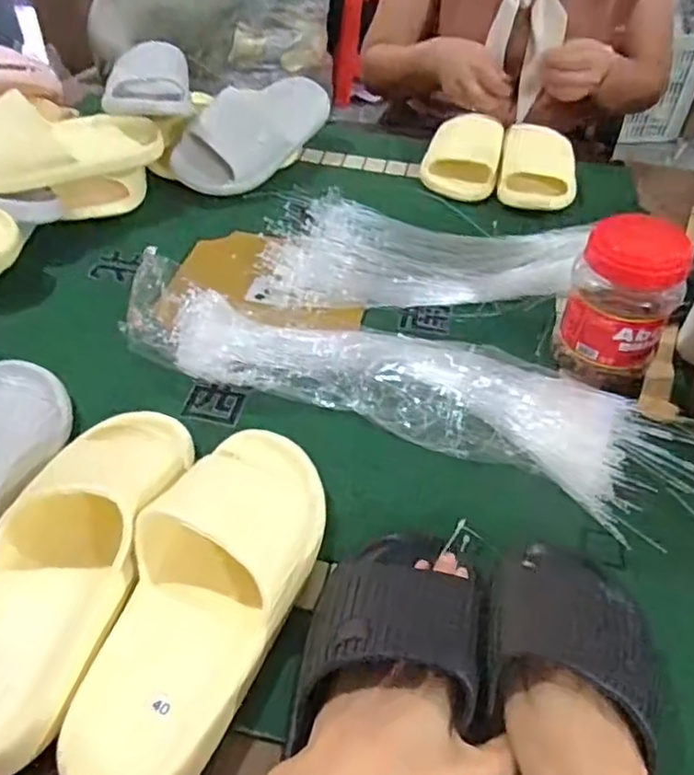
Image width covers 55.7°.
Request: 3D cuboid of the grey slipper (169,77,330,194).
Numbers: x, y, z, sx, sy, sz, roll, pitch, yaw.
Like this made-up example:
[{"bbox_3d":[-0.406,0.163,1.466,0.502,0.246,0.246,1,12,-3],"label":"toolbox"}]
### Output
[{"bbox_3d":[-0.122,-0.345,0.871,0.098,0.108,0.239,25,48,19],"label":"grey slipper"}]

